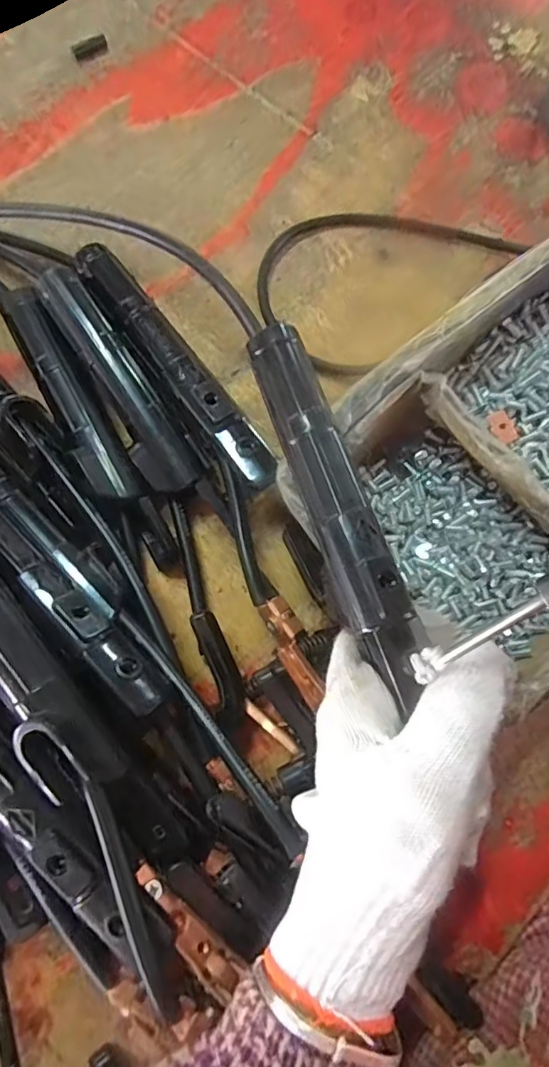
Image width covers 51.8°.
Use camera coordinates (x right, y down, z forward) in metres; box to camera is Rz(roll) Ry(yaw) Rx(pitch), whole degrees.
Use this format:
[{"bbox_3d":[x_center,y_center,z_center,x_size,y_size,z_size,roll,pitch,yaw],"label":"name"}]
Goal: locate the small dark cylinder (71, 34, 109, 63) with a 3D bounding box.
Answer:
[{"bbox_3d":[-0.138,-0.365,0.424,0.027,0.006,0.009,-25,78,-8],"label":"small dark cylinder"}]

